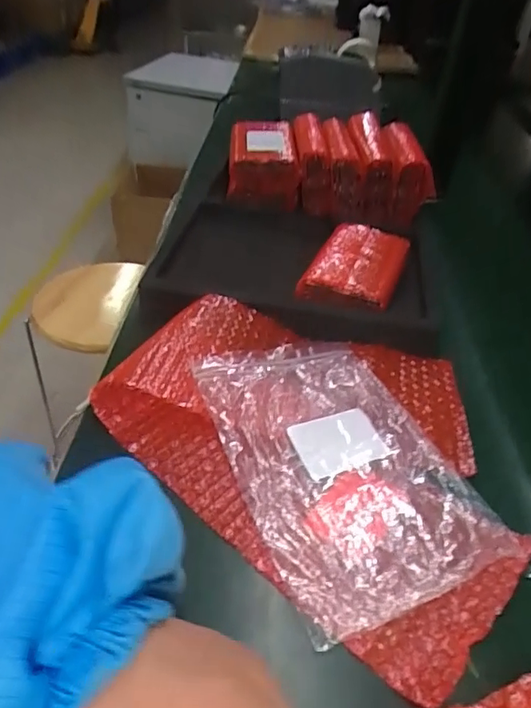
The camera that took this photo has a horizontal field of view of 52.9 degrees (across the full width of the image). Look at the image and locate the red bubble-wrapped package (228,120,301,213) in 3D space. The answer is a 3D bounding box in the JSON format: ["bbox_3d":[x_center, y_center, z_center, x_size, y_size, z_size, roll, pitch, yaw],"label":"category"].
[{"bbox_3d":[-0.004,-0.265,0.747,0.092,0.075,0.143,2,39,-3],"label":"red bubble-wrapped package"}]

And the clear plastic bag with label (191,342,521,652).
[{"bbox_3d":[0.053,0.072,0.404,0.154,0.021,0.236,-14,43,-21],"label":"clear plastic bag with label"}]

